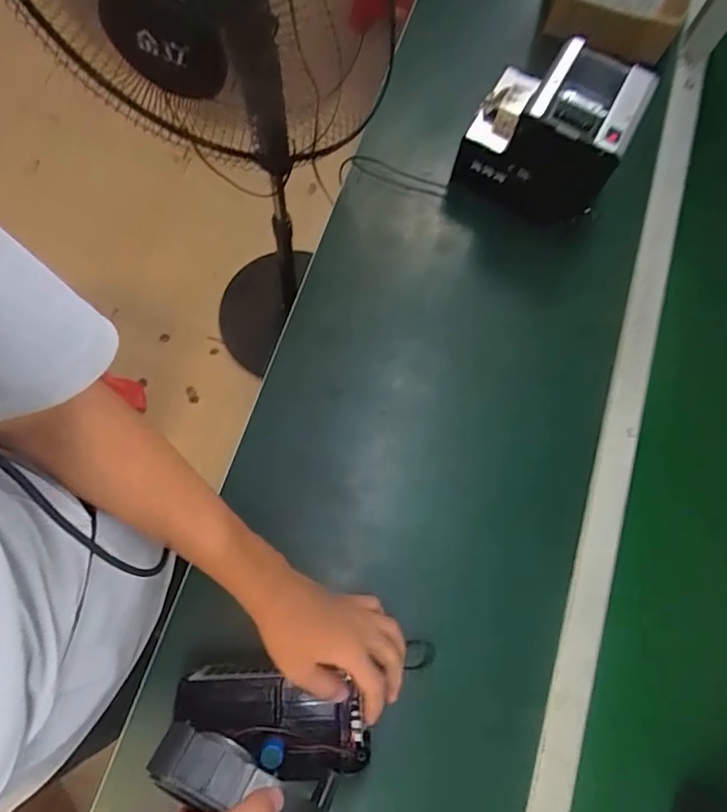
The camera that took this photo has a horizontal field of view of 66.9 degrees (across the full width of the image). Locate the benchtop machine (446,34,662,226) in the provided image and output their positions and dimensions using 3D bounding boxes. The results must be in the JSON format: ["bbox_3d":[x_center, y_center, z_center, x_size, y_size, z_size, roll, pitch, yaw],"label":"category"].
[{"bbox_3d":[0.217,-0.324,0.657,0.172,0.133,0.142,28,74,4],"label":"benchtop machine"}]

